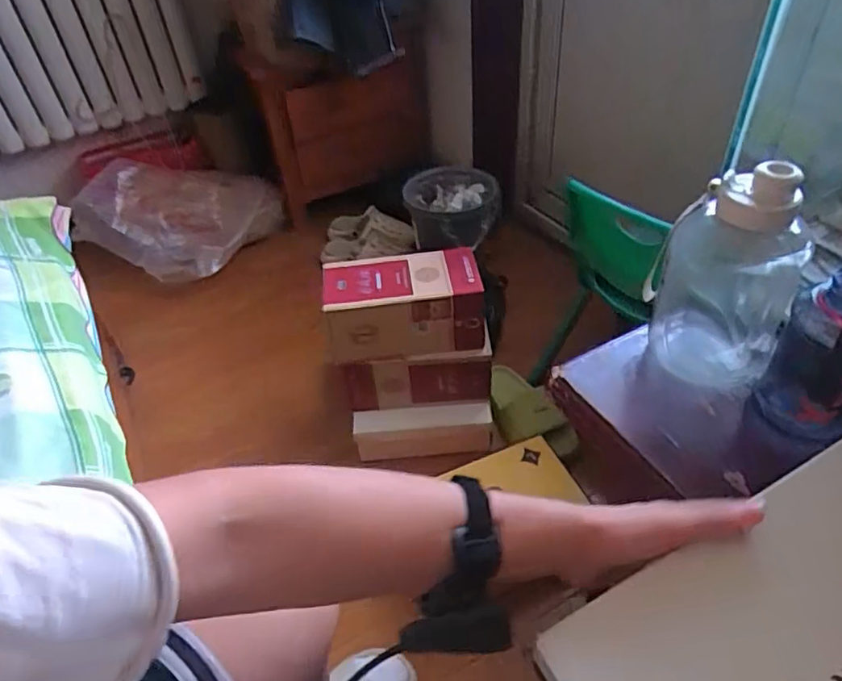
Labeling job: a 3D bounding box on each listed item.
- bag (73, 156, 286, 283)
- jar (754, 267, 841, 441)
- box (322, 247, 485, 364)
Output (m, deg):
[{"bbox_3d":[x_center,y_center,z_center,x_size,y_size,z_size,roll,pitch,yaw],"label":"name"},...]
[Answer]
[{"bbox_3d":[-0.688,-0.383,1.748,0.517,0.188,0.404,-5,43,0],"label":"bag"},{"bbox_3d":[0.375,0.019,0.548,0.085,0.165,0.085,-3,43,3],"label":"jar"},{"bbox_3d":[-0.030,-0.068,1.102,0.282,0.143,0.138,-4,43,1],"label":"box"}]

